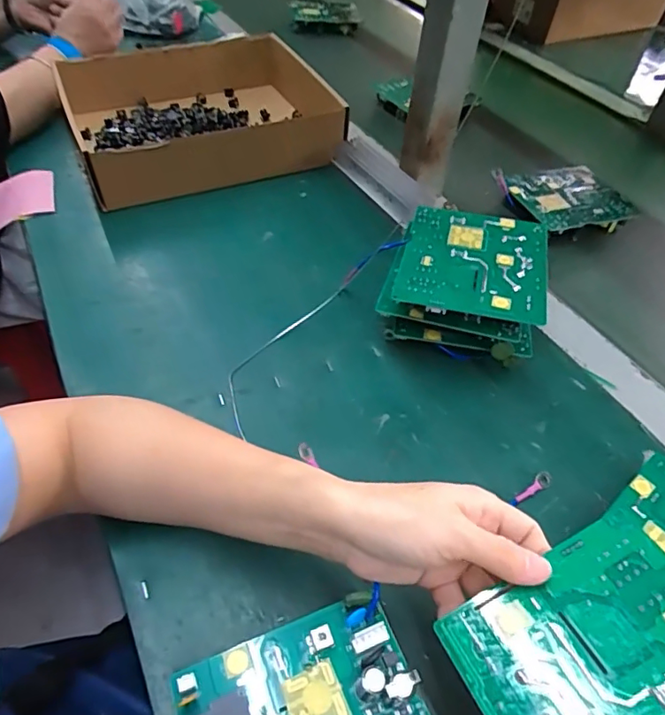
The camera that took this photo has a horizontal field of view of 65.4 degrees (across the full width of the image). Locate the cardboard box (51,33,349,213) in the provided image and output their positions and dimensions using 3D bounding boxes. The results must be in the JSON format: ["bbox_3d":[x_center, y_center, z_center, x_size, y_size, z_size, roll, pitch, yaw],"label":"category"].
[{"bbox_3d":[-0.157,-0.305,0.654,0.321,0.075,0.243,-20,53,-20],"label":"cardboard box"}]

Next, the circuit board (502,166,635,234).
[{"bbox_3d":[0.281,-0.188,0.620,0.131,0.022,0.114,-10,50,-13],"label":"circuit board"}]

